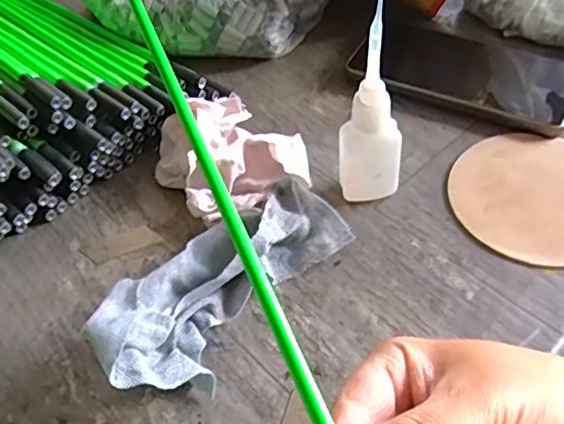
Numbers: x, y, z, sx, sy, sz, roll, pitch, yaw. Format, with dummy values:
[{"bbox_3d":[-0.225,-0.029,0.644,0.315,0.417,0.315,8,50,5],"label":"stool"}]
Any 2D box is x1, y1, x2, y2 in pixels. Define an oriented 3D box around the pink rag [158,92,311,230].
[{"bbox_3d":[-0.035,-0.040,0.390,0.087,0.038,0.087,-30,54,-19],"label":"pink rag"}]

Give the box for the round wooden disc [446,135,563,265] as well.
[{"bbox_3d":[0.161,-0.011,0.372,0.102,0.006,0.101,-2,50,3],"label":"round wooden disc"}]

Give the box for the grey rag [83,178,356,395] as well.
[{"bbox_3d":[-0.032,0.033,0.320,0.063,0.056,0.152,30,59,26],"label":"grey rag"}]

